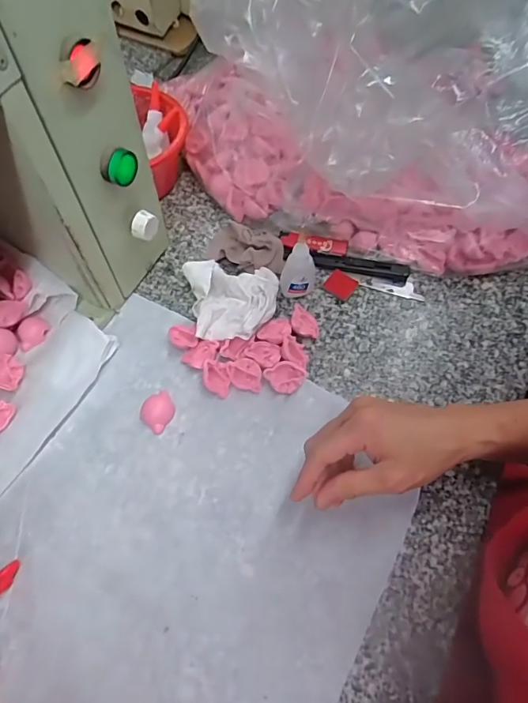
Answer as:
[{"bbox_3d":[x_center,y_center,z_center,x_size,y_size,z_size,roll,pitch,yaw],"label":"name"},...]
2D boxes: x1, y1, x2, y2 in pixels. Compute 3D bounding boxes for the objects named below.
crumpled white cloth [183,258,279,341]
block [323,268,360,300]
[{"bbox_3d":[-0.034,-0.053,0.446,0.092,0.024,0.093,3,61,0],"label":"crumpled white cloth"},{"bbox_3d":[0.082,-0.073,0.481,0.030,0.004,0.029,32,65,15],"label":"block"}]

